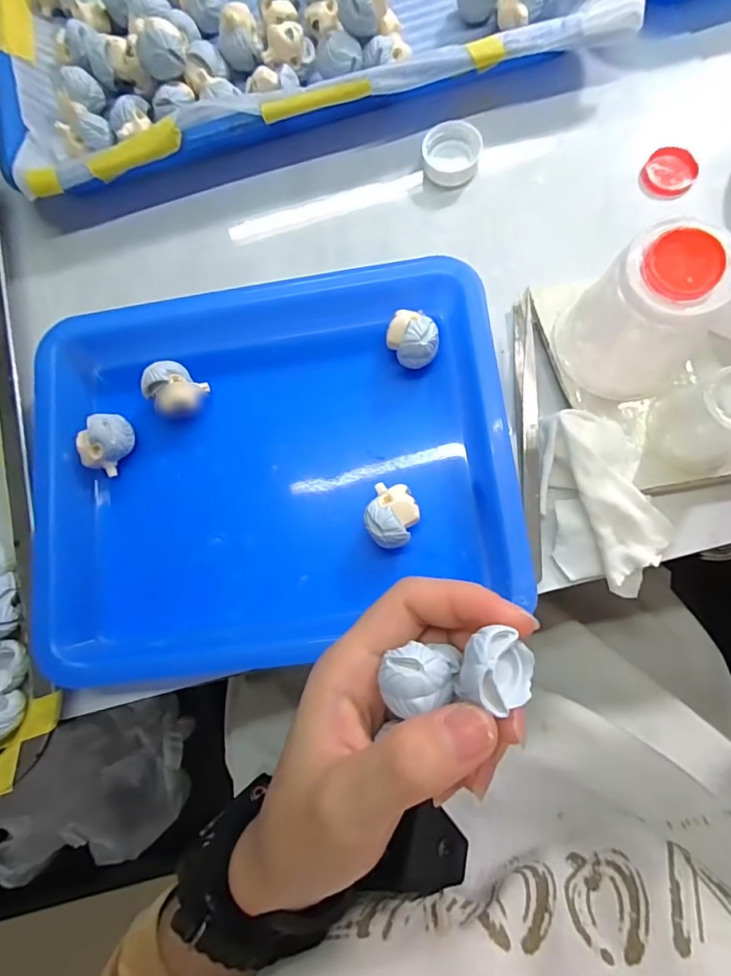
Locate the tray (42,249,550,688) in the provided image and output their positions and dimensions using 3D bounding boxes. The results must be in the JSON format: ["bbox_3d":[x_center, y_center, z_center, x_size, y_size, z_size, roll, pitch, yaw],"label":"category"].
[{"bbox_3d":[-0.044,-0.013,0.243,0.214,0.034,0.181,-8,81,5],"label":"tray"}]

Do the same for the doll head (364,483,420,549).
[{"bbox_3d":[0.012,0.013,0.230,0.022,0.026,0.027,23,83,10],"label":"doll head"}]

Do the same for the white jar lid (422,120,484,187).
[{"bbox_3d":[0.046,-0.178,0.271,0.030,0.008,0.032,7,81,8],"label":"white jar lid"}]

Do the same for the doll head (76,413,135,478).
[{"bbox_3d":[-0.127,-0.022,0.249,0.019,0.025,0.027,39,86,11],"label":"doll head"}]

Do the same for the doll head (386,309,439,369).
[{"bbox_3d":[0.022,-0.071,0.242,0.021,0.025,0.027,-39,78,-1],"label":"doll head"}]

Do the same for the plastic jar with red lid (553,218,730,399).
[{"bbox_3d":[0.111,-0.068,0.214,0.045,0.074,0.044,-1,80,6],"label":"plastic jar with red lid"}]

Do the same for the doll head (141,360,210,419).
[{"bbox_3d":[-0.093,-0.047,0.250,0.024,0.021,0.024,-1,80,6],"label":"doll head"}]

